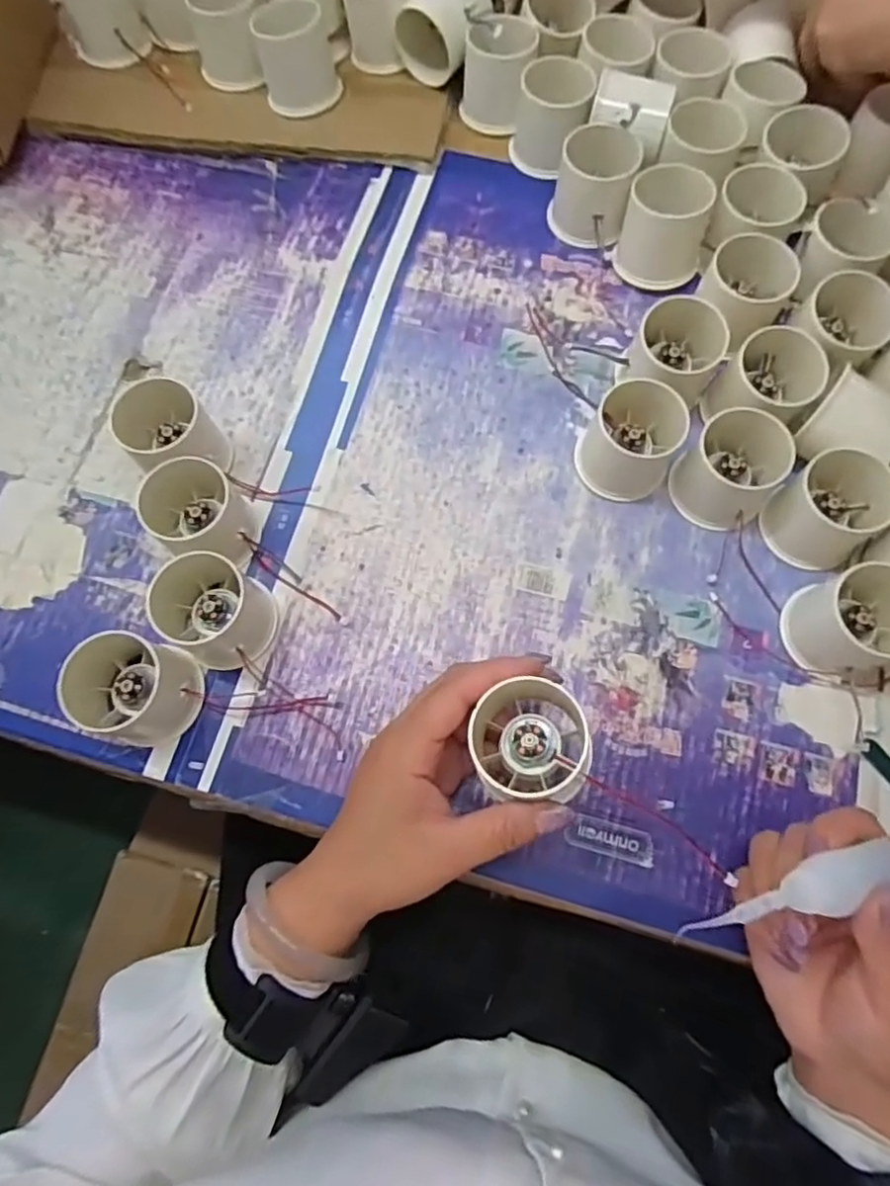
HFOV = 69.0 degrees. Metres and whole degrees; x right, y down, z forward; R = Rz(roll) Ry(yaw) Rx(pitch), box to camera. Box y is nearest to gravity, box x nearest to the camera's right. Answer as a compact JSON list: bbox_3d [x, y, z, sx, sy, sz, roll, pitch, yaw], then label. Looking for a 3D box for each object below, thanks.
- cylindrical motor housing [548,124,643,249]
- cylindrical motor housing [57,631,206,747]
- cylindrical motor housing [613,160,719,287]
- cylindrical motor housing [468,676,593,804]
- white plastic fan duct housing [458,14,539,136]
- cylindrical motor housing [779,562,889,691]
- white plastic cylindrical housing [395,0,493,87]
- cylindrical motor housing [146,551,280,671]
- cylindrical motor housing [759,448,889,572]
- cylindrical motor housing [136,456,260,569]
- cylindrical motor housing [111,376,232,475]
[{"bbox_3d":[0.099,-0.272,0.433,0.052,0.052,0.056,17,73,6],"label":"cylindrical motor housing"},{"bbox_3d":[-0.164,0.052,0.342,0.051,0.050,0.052,0,72,0],"label":"cylindrical motor housing"},{"bbox_3d":[0.140,-0.231,0.413,0.051,0.053,0.041,7,73,2],"label":"cylindrical motor housing"},{"bbox_3d":[0.037,0.067,0.300,0.051,0.044,0.051,-4,72,-1],"label":"cylindrical motor housing"},{"bbox_3d":[0.038,-0.367,0.462,0.052,0.052,0.048,2,72,1],"label":"white plastic fan duct housing"},{"bbox_3d":[0.229,0.017,0.353,0.064,0.044,0.061,0,72,0],"label":"cylindrical motor housing"},{"bbox_3d":[0.005,-0.413,0.469,0.053,0.053,0.062,36,76,11],"label":"white plastic cylindrical housing"},{"bbox_3d":[-0.125,0.010,0.356,0.052,0.050,0.054,0,72,0],"label":"cylindrical motor housing"},{"bbox_3d":[0.223,-0.049,0.373,0.062,0.045,0.053,-39,76,-11],"label":"cylindrical motor housing"},{"bbox_3d":[-0.139,-0.044,0.376,0.059,0.046,0.054,0,72,0],"label":"cylindrical motor housing"},{"bbox_3d":[-0.167,-0.097,0.393,0.050,0.048,0.054,0,72,0],"label":"cylindrical motor housing"}]

